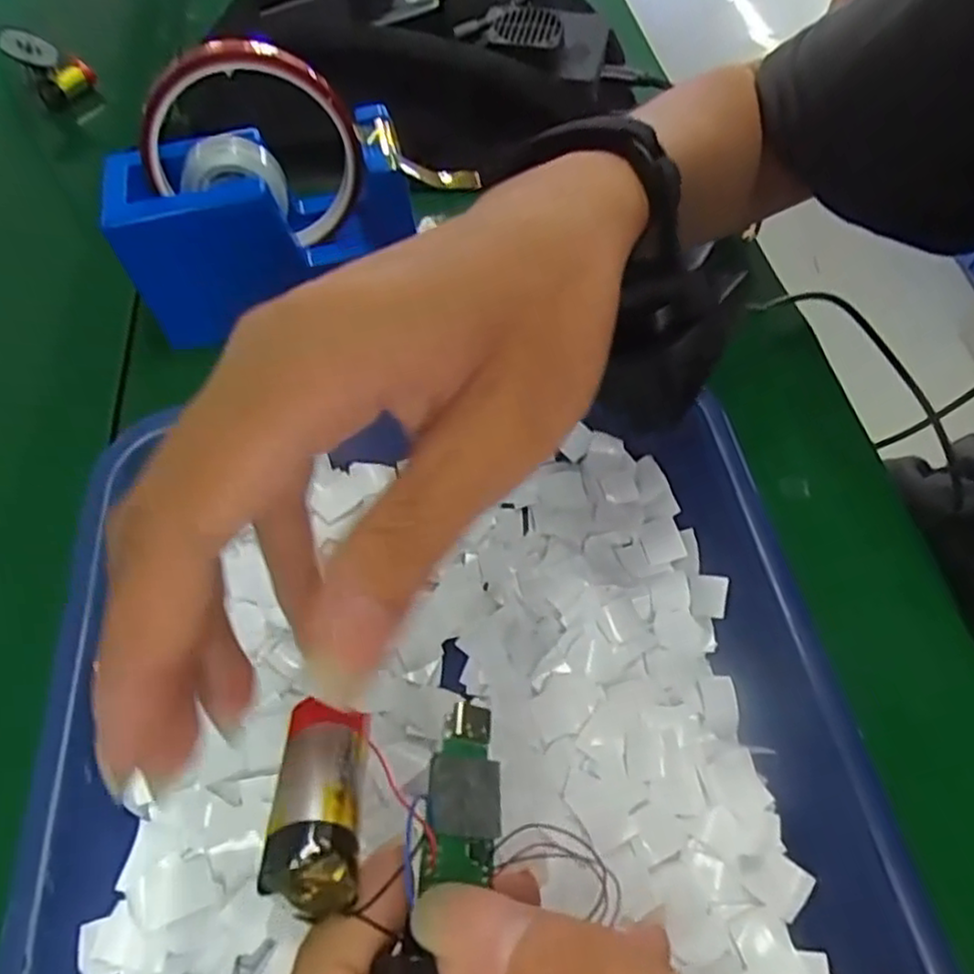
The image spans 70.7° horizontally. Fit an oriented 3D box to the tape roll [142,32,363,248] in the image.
[{"bbox_3d":[-0.101,-0.144,0.289,0.089,0.082,0.019,0,57,-4],"label":"tape roll"}]

